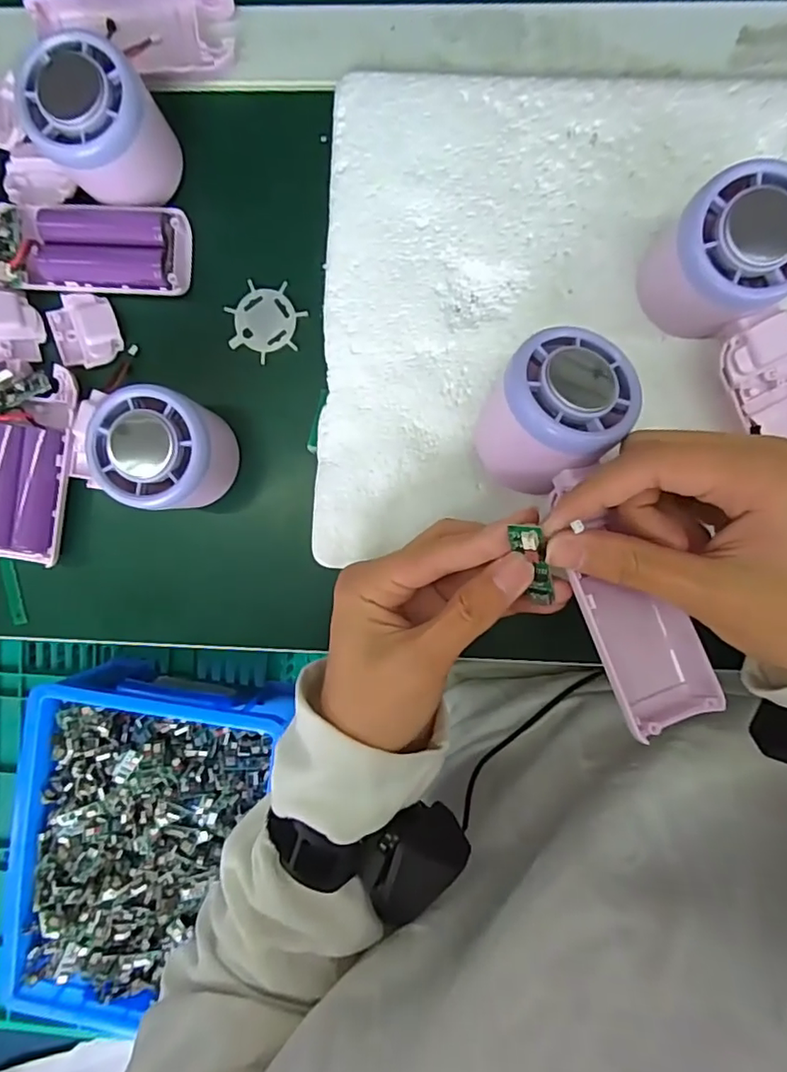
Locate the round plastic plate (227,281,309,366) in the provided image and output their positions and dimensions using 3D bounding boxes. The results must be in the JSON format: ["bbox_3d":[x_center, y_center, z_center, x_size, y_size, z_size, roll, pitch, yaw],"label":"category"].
[{"bbox_3d":[-0.069,-0.115,0.297,0.039,0.004,0.039,0,92,3],"label":"round plastic plate"}]

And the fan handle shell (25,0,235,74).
[{"bbox_3d":[-0.132,-0.259,0.288,0.100,0.011,0.049,-6,92,3],"label":"fan handle shell"}]

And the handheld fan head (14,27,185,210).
[{"bbox_3d":[-0.139,-0.196,0.265,0.053,0.043,0.055,-12,91,4],"label":"handheld fan head"}]

